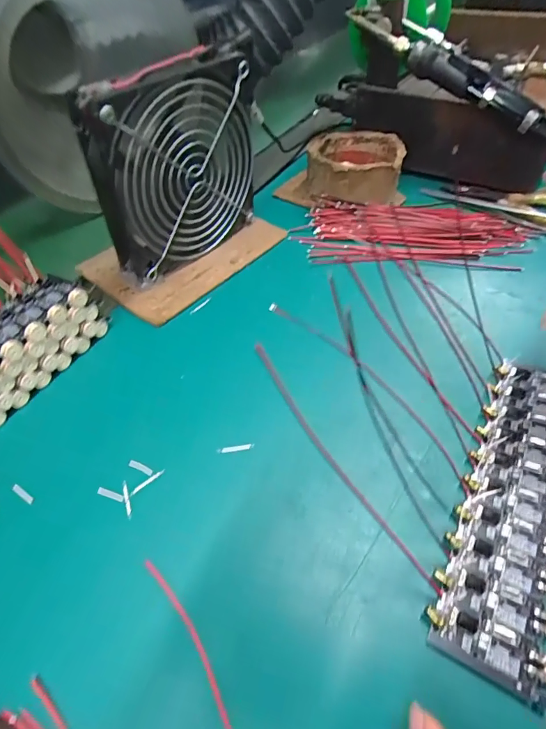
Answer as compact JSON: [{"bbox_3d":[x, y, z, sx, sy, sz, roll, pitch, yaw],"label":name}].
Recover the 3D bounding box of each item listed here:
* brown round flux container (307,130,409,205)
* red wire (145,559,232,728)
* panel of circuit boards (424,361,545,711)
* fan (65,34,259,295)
[{"bbox_3d":[0.074,-0.180,0.378,0.082,0.039,0.085,-1,49,1],"label":"brown round flux container"},{"bbox_3d":[-0.020,0.126,0.144,0.011,0.004,0.128,-23,53,-17],"label":"red wire"},{"bbox_3d":[0.117,0.059,0.196,0.046,0.006,0.160,23,54,19],"label":"panel of circuit boards"},{"bbox_3d":[-0.063,-0.133,0.285,0.029,0.125,0.119,32,57,26],"label":"fan"}]

